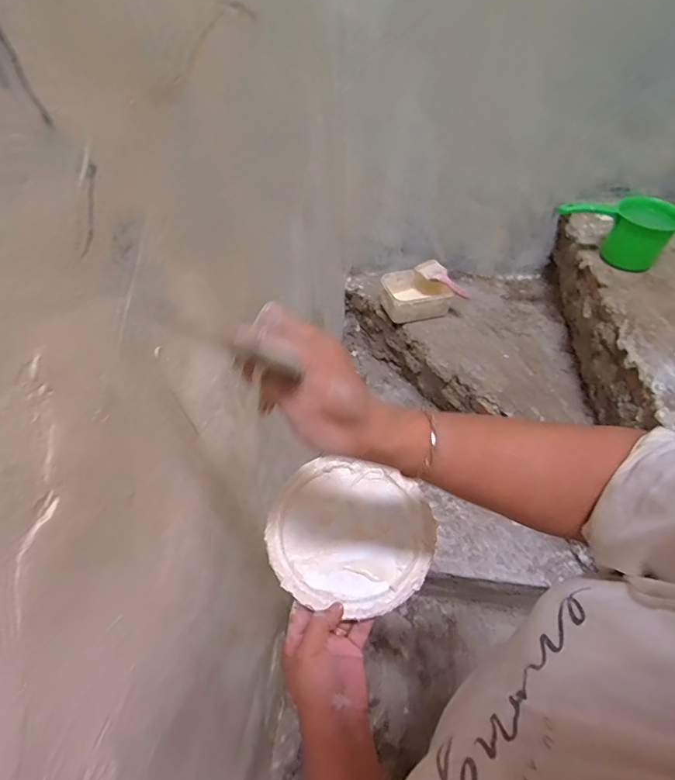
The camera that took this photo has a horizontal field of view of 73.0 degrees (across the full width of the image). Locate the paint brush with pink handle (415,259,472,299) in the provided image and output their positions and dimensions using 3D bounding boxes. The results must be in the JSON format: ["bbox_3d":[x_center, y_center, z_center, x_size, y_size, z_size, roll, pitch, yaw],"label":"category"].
[{"bbox_3d":[0.299,-0.312,1.279,0.169,0.036,0.062,41,62,15],"label":"paint brush with pink handle"}]

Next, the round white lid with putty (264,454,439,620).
[{"bbox_3d":[0.016,0.150,0.489,0.170,0.022,0.161,-1,51,1],"label":"round white lid with putty"}]

